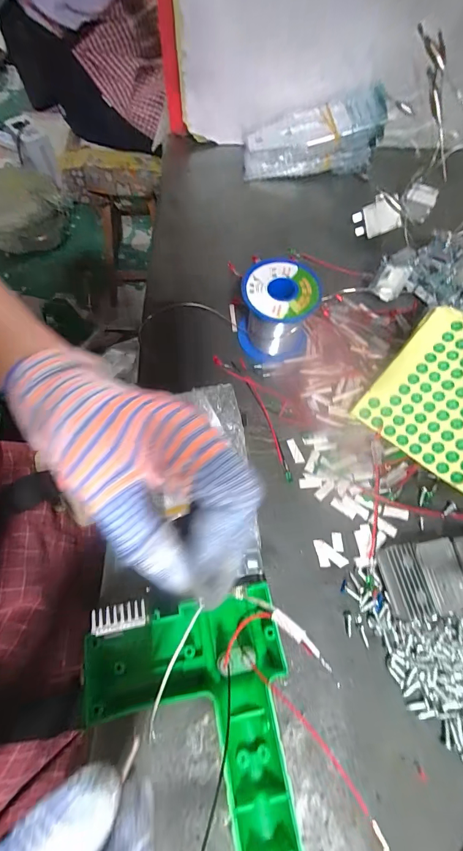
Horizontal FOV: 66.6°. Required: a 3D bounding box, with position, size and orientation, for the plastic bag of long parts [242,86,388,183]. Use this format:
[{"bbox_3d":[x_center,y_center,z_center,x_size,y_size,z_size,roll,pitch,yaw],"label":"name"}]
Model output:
[{"bbox_3d":[0.095,-0.343,0.423,0.160,0.061,0.057,-8,66,-3],"label":"plastic bag of long parts"}]

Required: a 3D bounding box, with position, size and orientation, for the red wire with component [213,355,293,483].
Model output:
[{"bbox_3d":[0.024,-0.014,0.306,0.021,0.005,0.132,-26,69,-11],"label":"red wire with component"}]

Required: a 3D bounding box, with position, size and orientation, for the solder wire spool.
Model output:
[{"bbox_3d":[0.040,-0.100,0.314,0.064,0.062,0.061,8,66,4],"label":"solder wire spool"}]

